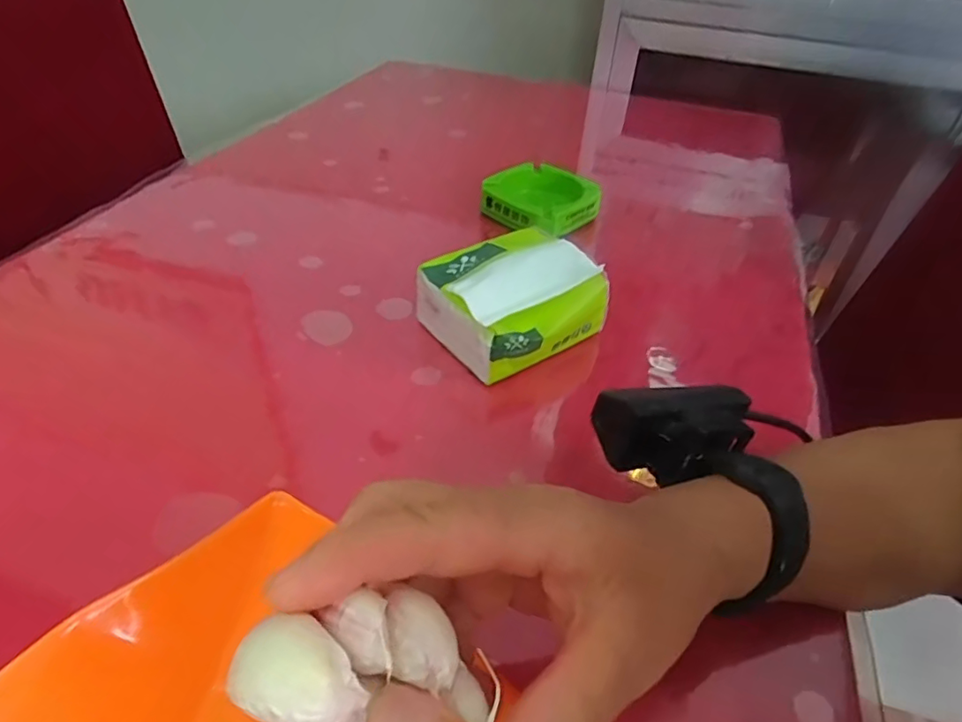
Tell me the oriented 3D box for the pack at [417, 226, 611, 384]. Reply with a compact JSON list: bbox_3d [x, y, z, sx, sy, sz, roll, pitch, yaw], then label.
[{"bbox_3d":[0.021,-0.043,0.392,0.100,0.059,0.091,-26,50,-30],"label":"pack"}]

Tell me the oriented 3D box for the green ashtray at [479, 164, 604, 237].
[{"bbox_3d":[0.058,-0.153,0.536,0.095,0.026,0.095,35,50,30],"label":"green ashtray"}]

